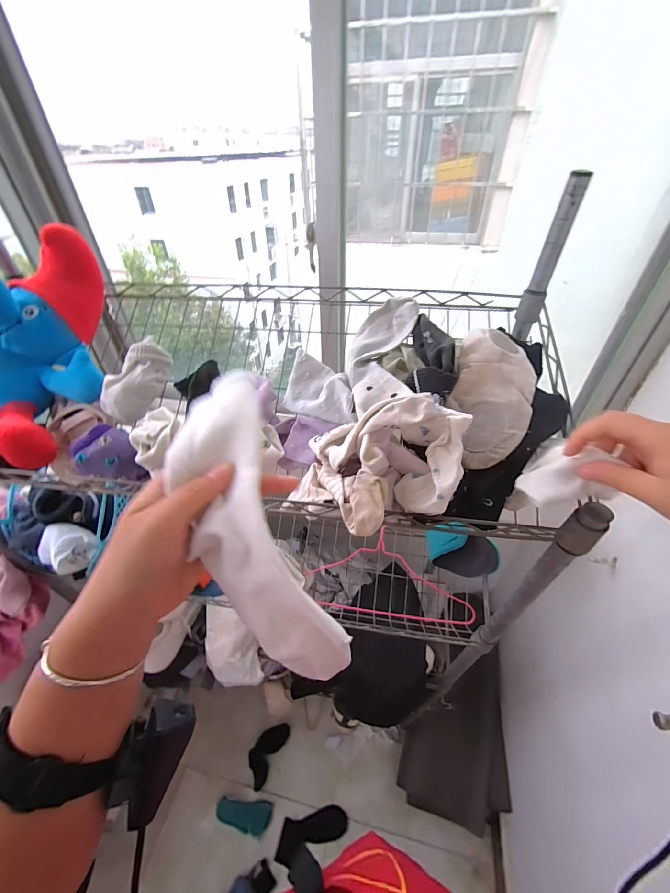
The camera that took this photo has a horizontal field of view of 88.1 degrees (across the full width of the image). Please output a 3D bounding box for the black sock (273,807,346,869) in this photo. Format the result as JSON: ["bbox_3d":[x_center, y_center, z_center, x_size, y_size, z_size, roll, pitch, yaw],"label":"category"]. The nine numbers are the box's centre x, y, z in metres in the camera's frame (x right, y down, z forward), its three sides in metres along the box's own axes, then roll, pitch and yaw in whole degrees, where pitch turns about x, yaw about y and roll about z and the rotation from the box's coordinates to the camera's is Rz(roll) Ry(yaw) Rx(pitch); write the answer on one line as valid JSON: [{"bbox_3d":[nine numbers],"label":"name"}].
[{"bbox_3d":[-0.070,1.171,1.056,0.215,0.016,0.095,-12,43,-13],"label":"black sock"}]

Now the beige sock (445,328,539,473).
[{"bbox_3d":[0.198,-0.066,0.439,0.091,0.031,0.197,8,71,9],"label":"beige sock"}]

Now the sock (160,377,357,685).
[{"bbox_3d":[-0.061,0.055,0.245,0.074,0.048,0.233,-19,78,-20],"label":"sock"}]

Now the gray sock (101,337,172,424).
[{"bbox_3d":[-0.296,-0.099,0.517,0.057,0.053,0.128,19,75,21],"label":"gray sock"}]

